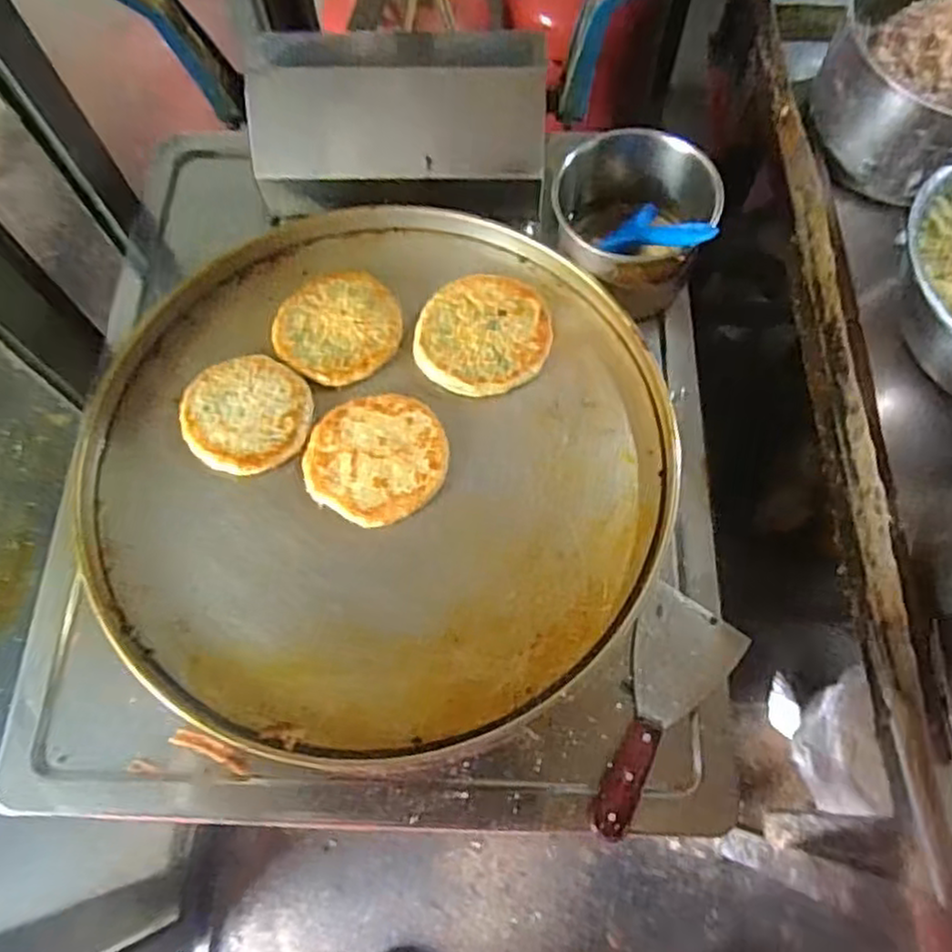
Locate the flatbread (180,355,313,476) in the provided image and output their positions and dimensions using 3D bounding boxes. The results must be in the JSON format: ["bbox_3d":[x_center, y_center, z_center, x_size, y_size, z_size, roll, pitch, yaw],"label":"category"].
[{"bbox_3d":[-0.213,-0.060,0.666,0.111,0.025,0.115,0,69,1],"label":"flatbread"}]

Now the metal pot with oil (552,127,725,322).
[{"bbox_3d":[0.152,-0.247,0.712,0.140,0.135,0.124,42,75,15],"label":"metal pot with oil"}]

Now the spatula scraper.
[{"bbox_3d":[0.148,0.196,0.601,0.086,0.019,0.202,31,73,12],"label":"spatula scraper"}]

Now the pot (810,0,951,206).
[{"bbox_3d":[0.431,-0.378,0.668,0.203,0.108,0.199,0,69,1],"label":"pot"}]

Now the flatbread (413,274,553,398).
[{"bbox_3d":[0.008,-0.137,0.689,0.123,0.010,0.132,0,69,1],"label":"flatbread"}]

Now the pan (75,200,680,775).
[{"bbox_3d":[-0.089,-0.016,0.663,0.500,0.056,0.515,0,69,1],"label":"pan"}]

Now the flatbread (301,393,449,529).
[{"bbox_3d":[-0.089,-0.020,0.646,0.121,0.009,0.122,0,69,1],"label":"flatbread"}]

